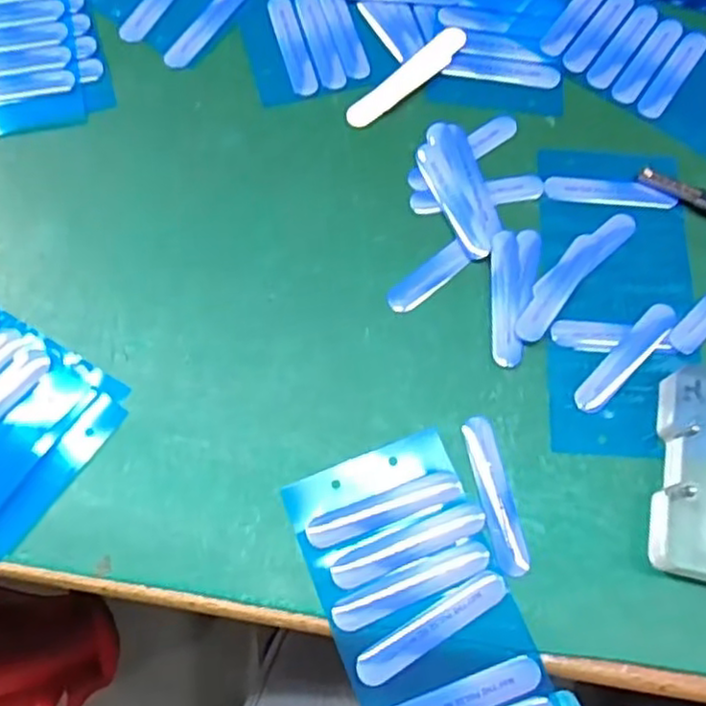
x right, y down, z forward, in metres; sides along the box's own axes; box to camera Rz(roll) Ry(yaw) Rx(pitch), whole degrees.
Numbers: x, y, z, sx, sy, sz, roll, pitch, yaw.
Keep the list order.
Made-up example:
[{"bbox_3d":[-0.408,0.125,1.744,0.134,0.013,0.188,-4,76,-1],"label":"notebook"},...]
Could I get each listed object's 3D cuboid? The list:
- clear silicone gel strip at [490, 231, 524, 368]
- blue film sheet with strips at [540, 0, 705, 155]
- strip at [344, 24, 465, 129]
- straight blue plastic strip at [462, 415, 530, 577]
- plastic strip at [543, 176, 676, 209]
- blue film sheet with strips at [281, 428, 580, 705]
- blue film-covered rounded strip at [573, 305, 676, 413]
[{"bbox_3d":[0.054,-0.020,0.247,0.010,0.004,0.050,2,70,-2],"label":"clear silicone gel strip"},{"bbox_3d":[0.134,-0.115,0.288,0.105,0.004,0.055,37,72,9],"label":"blue film sheet with strips"},{"bbox_3d":[0.022,-0.111,0.279,0.061,0.005,0.012,-40,76,-15],"label":"strip"},{"bbox_3d":[0.046,0.046,0.228,0.010,0.005,0.051,-11,71,-6],"label":"straight blue plastic strip"},{"bbox_3d":[0.098,-0.062,0.266,0.049,0.004,0.011,6,70,0],"label":"plastic strip"},{"bbox_3d":[0.025,0.085,0.210,0.054,0.005,0.114,-21,74,-10],"label":"blue film sheet with strips"},{"bbox_3d":[0.095,0.001,0.242,0.010,0.004,0.051,42,74,12],"label":"blue film-covered rounded strip"}]

